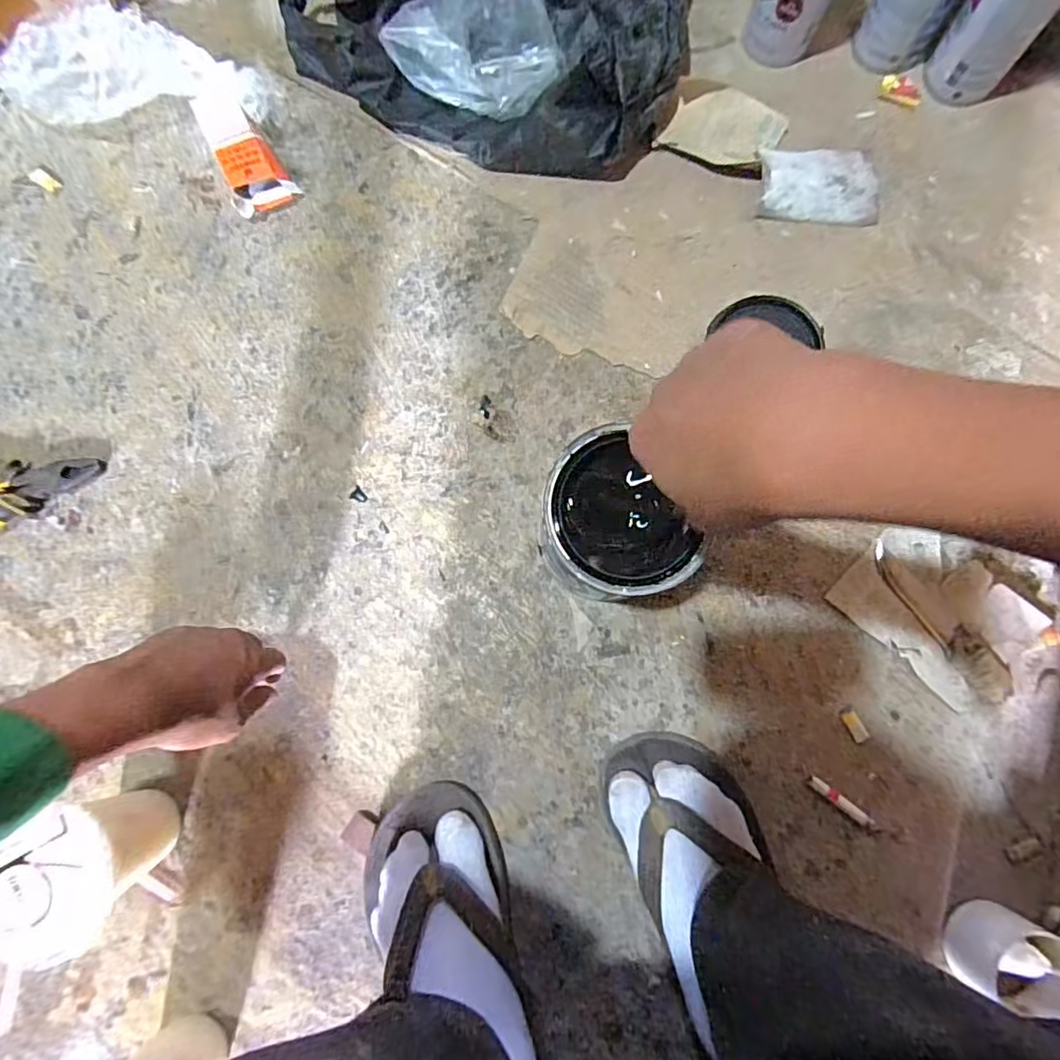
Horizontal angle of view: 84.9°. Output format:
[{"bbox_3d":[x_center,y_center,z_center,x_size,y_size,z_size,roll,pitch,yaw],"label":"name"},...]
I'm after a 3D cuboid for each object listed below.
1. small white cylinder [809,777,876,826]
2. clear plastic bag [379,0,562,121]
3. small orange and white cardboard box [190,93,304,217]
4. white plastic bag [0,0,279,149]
[{"bbox_3d":[0.242,0.212,0.450,0.054,0.008,0.008,38,83,6],"label":"small white cylinder"},{"bbox_3d":[-0.033,-0.476,0.547,0.154,0.042,0.172,21,82,4],"label":"clear plastic bag"},{"bbox_3d":[-0.267,-0.348,0.538,0.055,0.028,0.116,-30,82,-4],"label":"small orange and white cardboard box"},{"bbox_3d":[-0.361,-0.407,0.520,0.245,0.086,0.061,3,81,1],"label":"white plastic bag"}]

